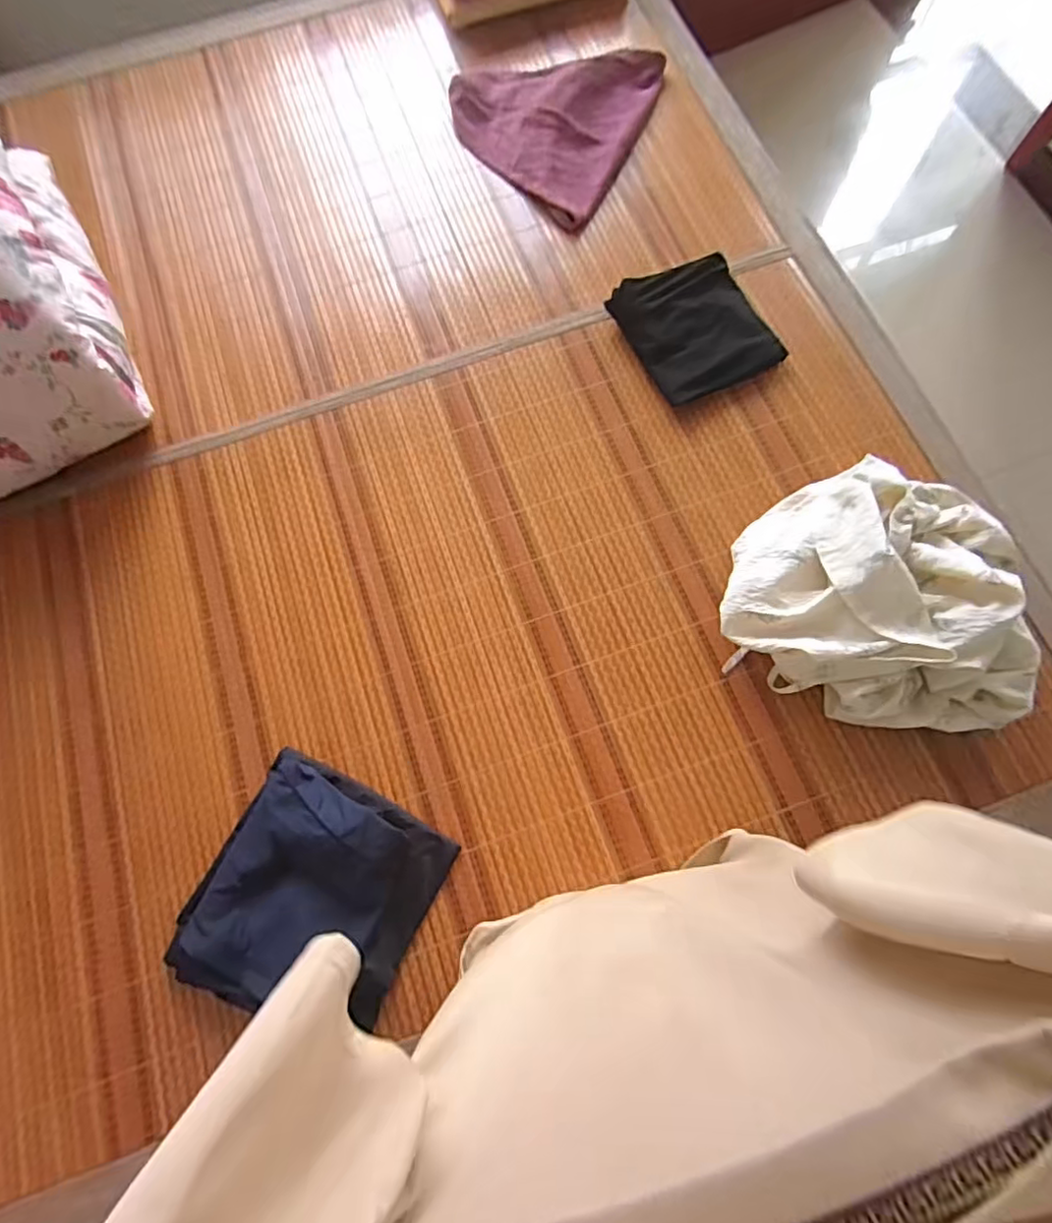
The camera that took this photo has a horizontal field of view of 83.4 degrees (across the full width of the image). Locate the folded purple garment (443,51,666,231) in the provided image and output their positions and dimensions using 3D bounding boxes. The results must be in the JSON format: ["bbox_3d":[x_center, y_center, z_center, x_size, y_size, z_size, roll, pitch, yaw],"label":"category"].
[{"bbox_3d":[0.032,-0.854,1.015,0.327,0.046,0.359,27,77,9],"label":"folded purple garment"}]

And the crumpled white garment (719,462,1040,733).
[{"bbox_3d":[0.429,-0.025,0.720,0.328,0.120,0.304,-1,74,2],"label":"crumpled white garment"}]

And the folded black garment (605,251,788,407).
[{"bbox_3d":[0.257,-0.429,0.884,0.196,0.055,0.205,-25,75,-5],"label":"folded black garment"}]

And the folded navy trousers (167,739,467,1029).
[{"bbox_3d":[-0.249,0.333,0.680,0.253,0.055,0.260,24,76,9],"label":"folded navy trousers"}]

